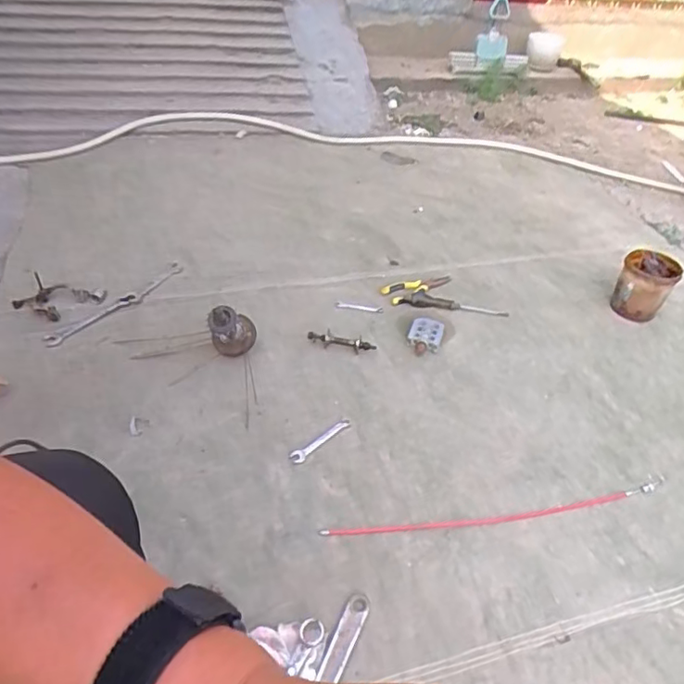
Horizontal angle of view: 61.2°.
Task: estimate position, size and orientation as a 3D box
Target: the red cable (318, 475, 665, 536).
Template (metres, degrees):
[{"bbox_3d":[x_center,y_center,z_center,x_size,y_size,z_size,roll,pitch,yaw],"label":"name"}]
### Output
[{"bbox_3d":[0.264,0.277,0.941,0.598,0.009,0.033,-5,44,-11],"label":"red cable"}]

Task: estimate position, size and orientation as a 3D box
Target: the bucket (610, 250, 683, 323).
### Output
[{"bbox_3d":[0.680,-0.118,1.314,0.115,0.131,0.124,28,48,23],"label":"bucket"}]

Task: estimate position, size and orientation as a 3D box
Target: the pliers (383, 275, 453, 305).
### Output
[{"bbox_3d":[0.184,-0.122,1.355,0.180,0.014,0.063,-10,45,-16],"label":"pliers"}]

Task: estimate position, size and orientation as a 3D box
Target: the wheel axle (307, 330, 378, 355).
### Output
[{"bbox_3d":[-0.002,0.001,1.197,0.142,0.034,0.032,13,43,9],"label":"wheel axle"}]

